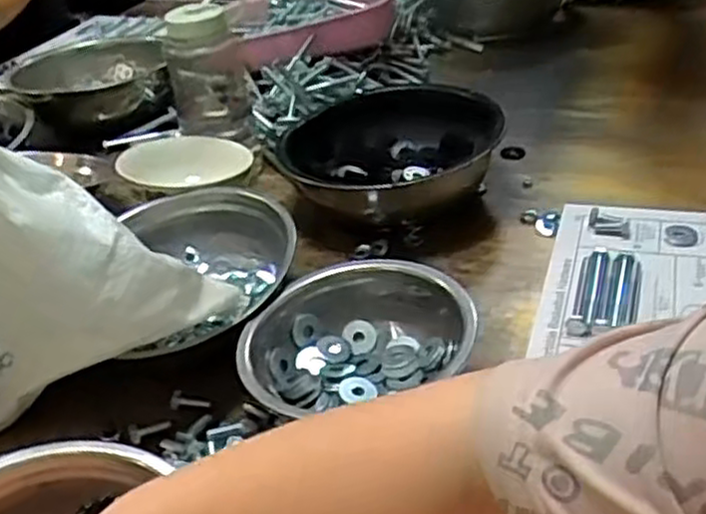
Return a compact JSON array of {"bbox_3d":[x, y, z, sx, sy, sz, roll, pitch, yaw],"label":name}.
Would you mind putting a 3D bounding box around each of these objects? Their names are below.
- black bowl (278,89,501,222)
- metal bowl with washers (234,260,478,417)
[{"bbox_3d":[0.042,-0.103,0.835,0.234,0.077,0.216,-12,34,-9],"label":"black bowl"},{"bbox_3d":[0.004,0.077,0.590,0.174,0.074,0.164,-10,34,-6],"label":"metal bowl with washers"}]

